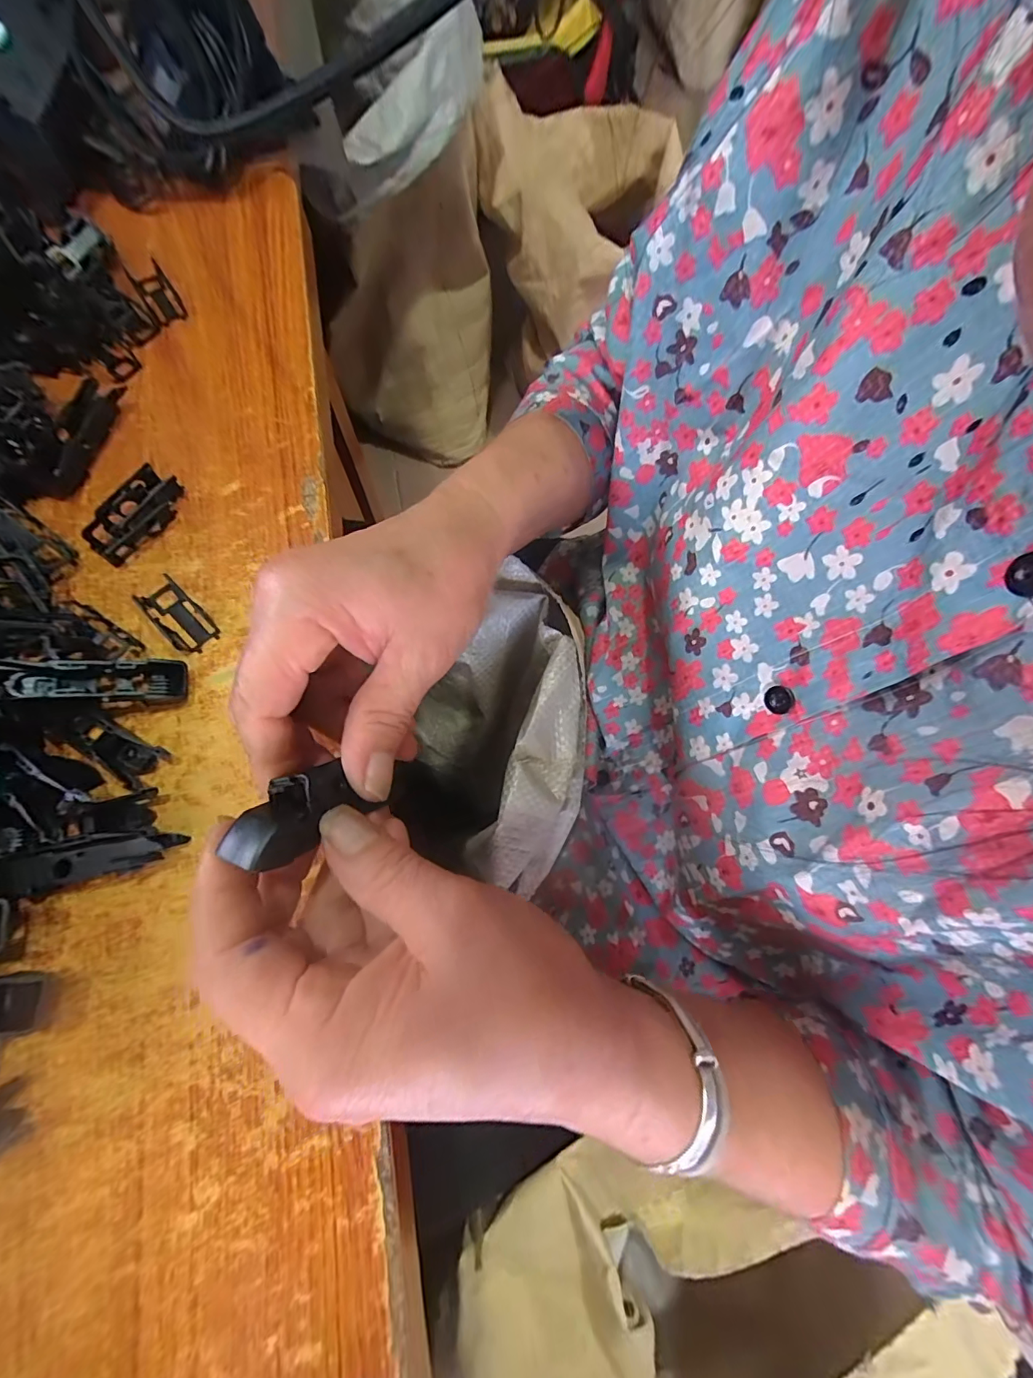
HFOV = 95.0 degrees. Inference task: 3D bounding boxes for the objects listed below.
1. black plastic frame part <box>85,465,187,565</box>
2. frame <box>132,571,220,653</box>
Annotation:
[{"bbox_3d":[-0.196,-0.089,0.243,0.022,0.013,0.052,30,74,6],"label":"black plastic frame part"},{"bbox_3d":[-0.167,-0.036,0.233,0.041,0.006,0.021,43,76,10],"label":"frame"}]

